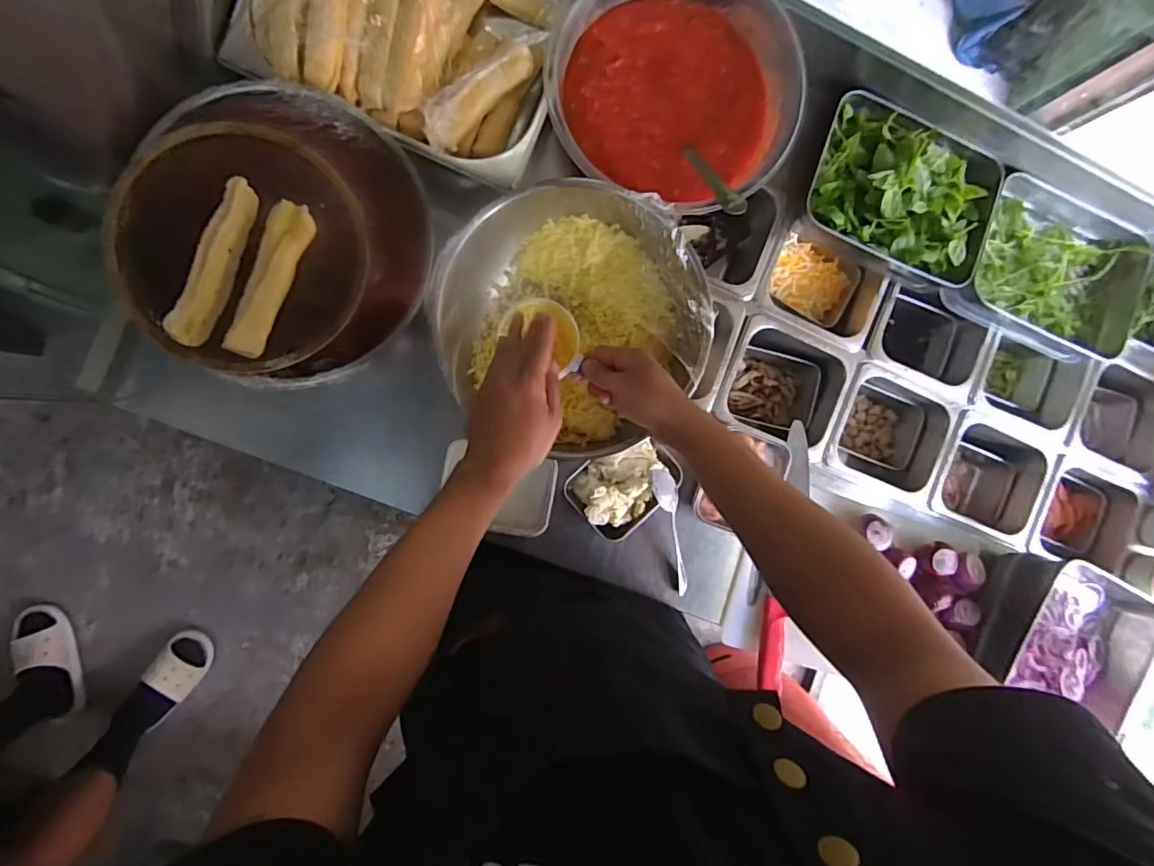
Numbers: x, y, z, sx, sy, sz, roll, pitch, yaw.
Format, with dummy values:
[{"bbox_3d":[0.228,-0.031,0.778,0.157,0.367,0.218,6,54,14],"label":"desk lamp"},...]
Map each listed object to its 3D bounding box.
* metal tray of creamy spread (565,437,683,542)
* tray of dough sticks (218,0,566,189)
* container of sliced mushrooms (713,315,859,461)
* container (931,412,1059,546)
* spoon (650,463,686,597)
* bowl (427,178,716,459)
[{"bbox_3d":[0.063,0.064,0.679,0.134,0.047,0.102,-43,97,-4],"label":"metal tray of creamy spread"},{"bbox_3d":[-0.179,-0.500,0.618,0.343,0.092,0.333,20,90,-7],"label":"tray of dough sticks"},{"bbox_3d":[0.288,-0.069,0.794,0.175,0.099,0.156,20,90,-7],"label":"container of sliced mushrooms"},{"bbox_3d":[0.612,0.064,0.831,0.185,0.104,0.166,20,90,-7],"label":"container"},{"bbox_3d":[0.123,0.126,0.693,0.032,0.025,0.189,-16,113,-6],"label":"spoon"},{"bbox_3d":[-0.005,-0.141,0.642,0.299,0.117,0.276,0,92,-7],"label":"bowl"}]

